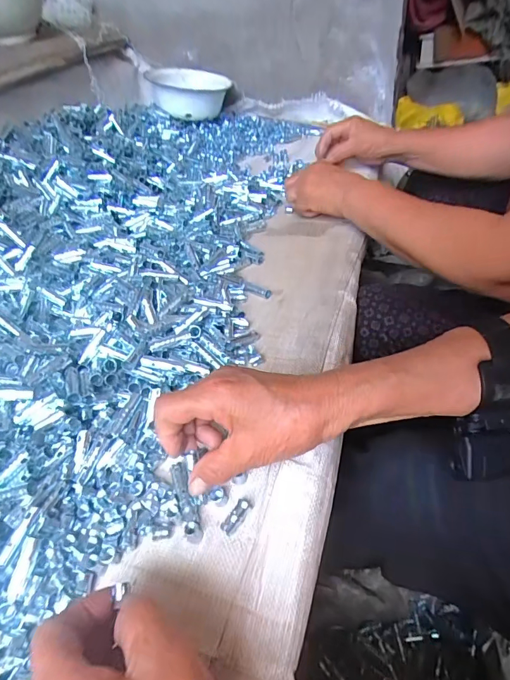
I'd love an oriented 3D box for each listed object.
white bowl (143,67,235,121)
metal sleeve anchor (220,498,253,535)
[{"bbox_3d":[-0.135,-0.519,0.858,0.147,0.064,0.144,-1,46,1],"label":"white bowl"},{"bbox_3d":[-0.012,0.124,0.288,0.010,0.010,0.027,26,53,32],"label":"metal sleeve anchor"}]

